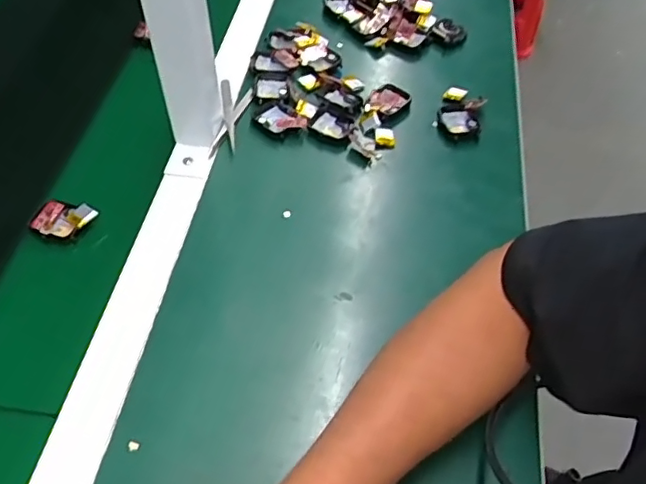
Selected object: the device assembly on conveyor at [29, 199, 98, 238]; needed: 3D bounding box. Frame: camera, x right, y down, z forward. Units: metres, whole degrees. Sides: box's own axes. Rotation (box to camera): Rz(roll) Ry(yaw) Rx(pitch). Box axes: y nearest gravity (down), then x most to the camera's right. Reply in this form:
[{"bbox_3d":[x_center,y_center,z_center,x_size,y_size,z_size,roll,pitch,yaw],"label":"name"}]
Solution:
[{"bbox_3d":[-0.230,-0.021,0.521,0.054,0.018,0.035,20,56,13],"label":"device assembly on conveyor"}]

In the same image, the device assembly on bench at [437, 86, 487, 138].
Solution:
[{"bbox_3d":[0.144,-0.135,0.617,0.043,0.013,0.070,16,55,10],"label":"device assembly on bench"}]

